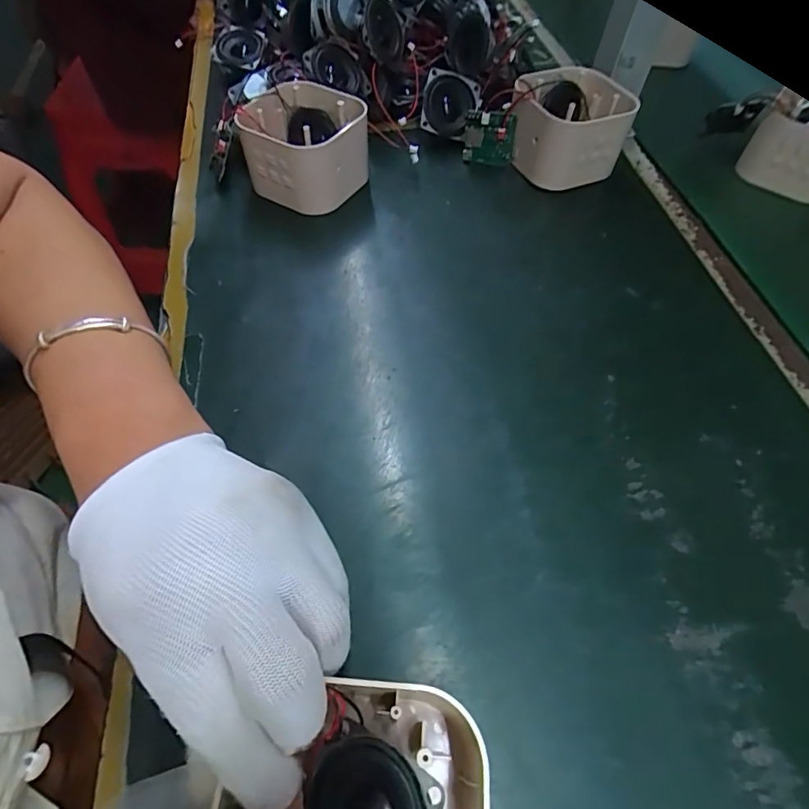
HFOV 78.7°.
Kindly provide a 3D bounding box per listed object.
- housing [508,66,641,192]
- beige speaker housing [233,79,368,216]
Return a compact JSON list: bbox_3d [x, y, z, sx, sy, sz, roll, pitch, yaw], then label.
[{"bbox_3d":[0.144,-0.238,0.433,0.095,0.067,0.070,-11,57,-9],"label":"housing"},{"bbox_3d":[-0.081,-0.215,0.418,0.100,0.066,0.088,28,60,16],"label":"beige speaker housing"}]

